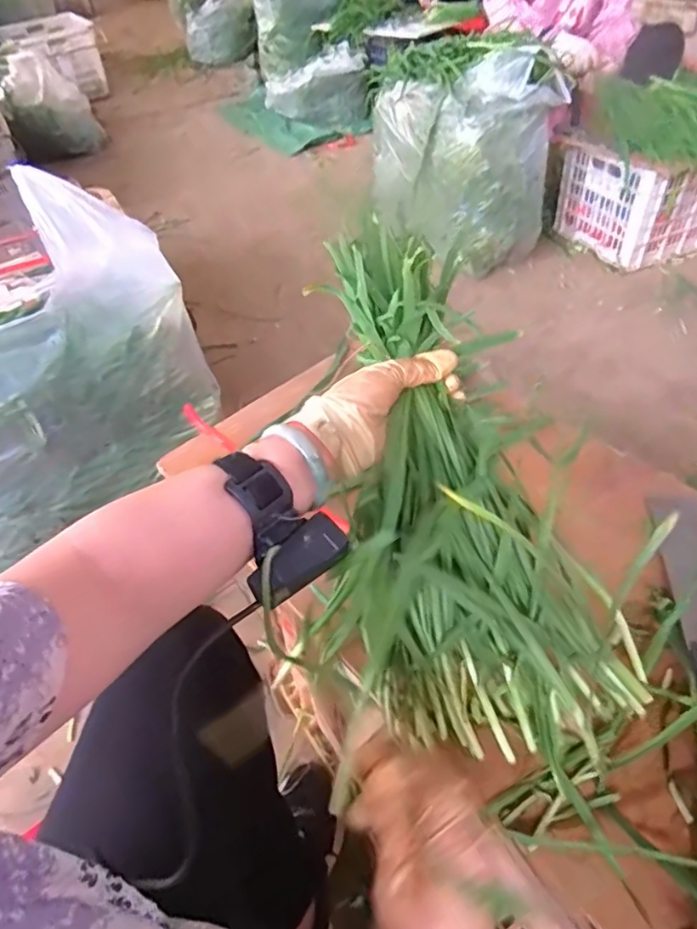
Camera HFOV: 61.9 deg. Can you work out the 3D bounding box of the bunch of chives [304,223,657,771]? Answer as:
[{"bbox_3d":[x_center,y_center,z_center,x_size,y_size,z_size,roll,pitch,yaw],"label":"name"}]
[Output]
[{"bbox_3d":[0.082,0.027,0.454,0.177,0.098,0.430,-16,85,-9],"label":"bunch of chives"}]

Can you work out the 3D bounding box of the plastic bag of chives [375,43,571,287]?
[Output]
[{"bbox_3d":[0.321,-0.863,1.636,0.388,0.507,0.451,-12,47,-6],"label":"plastic bag of chives"}]

